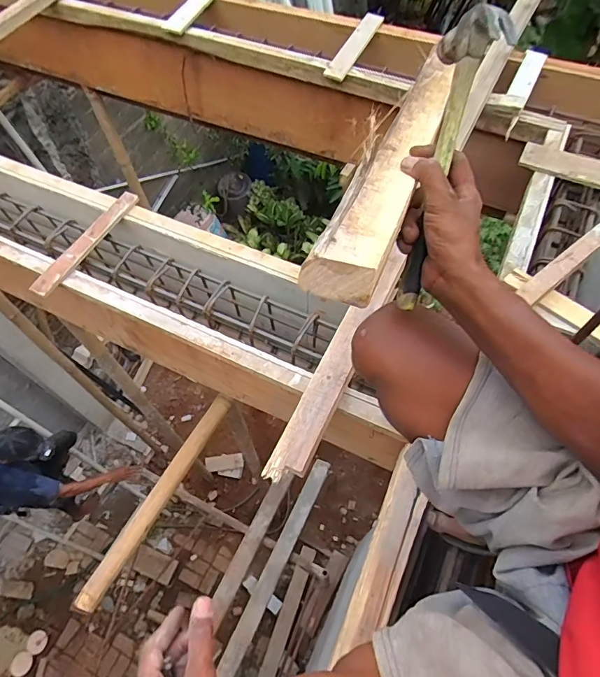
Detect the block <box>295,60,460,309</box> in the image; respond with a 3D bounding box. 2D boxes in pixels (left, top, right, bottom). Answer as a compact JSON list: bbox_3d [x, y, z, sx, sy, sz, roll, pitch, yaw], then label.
[{"bbox_3d":[0.122,-0.230,0.502,0.060,0.036,0.580,16,49,11],"label":"block"}]

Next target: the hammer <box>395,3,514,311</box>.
[{"bbox_3d":[0.139,-0.162,0.431,0.056,0.273,0.098,14,16,10],"label":"hammer"}]

